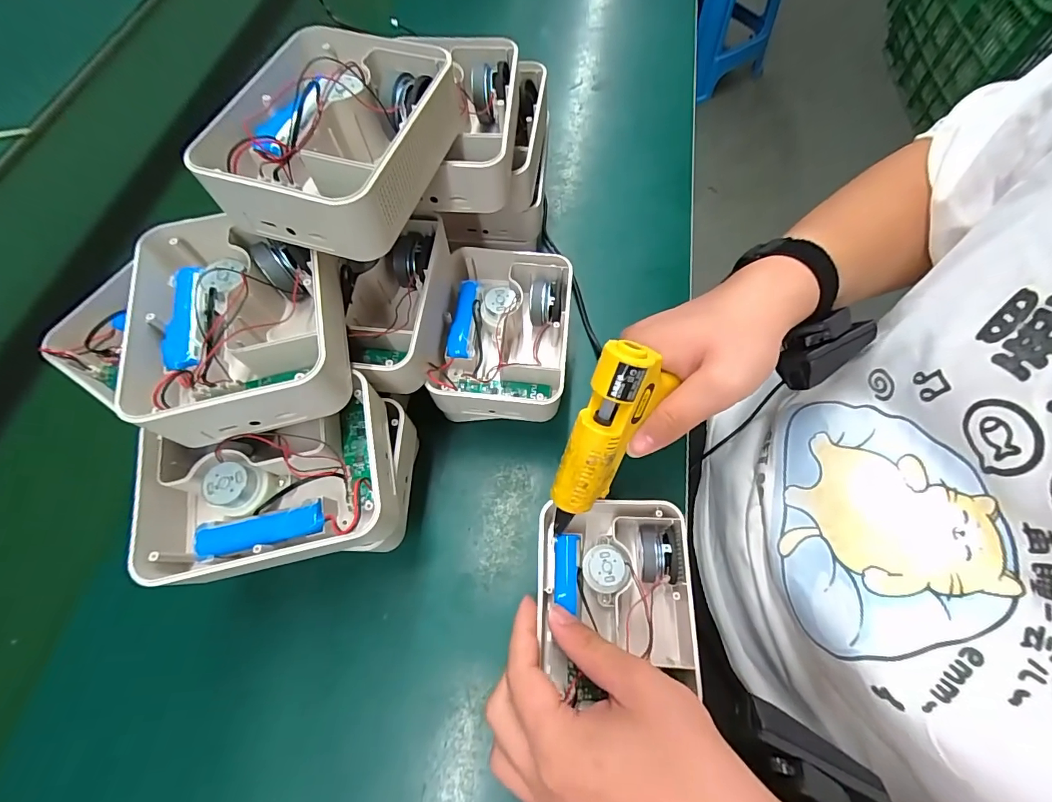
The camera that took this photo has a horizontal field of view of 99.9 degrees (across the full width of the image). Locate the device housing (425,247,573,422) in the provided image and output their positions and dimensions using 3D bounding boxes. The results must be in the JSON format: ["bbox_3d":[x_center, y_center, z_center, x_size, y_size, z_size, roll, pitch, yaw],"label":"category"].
[{"bbox_3d":[-0.017,-0.049,0.343,0.097,0.050,0.130,5,66,5],"label":"device housing"}]

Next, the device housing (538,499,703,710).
[{"bbox_3d":[0.063,0.130,0.306,0.104,0.045,0.122,-1,65,2],"label":"device housing"}]

